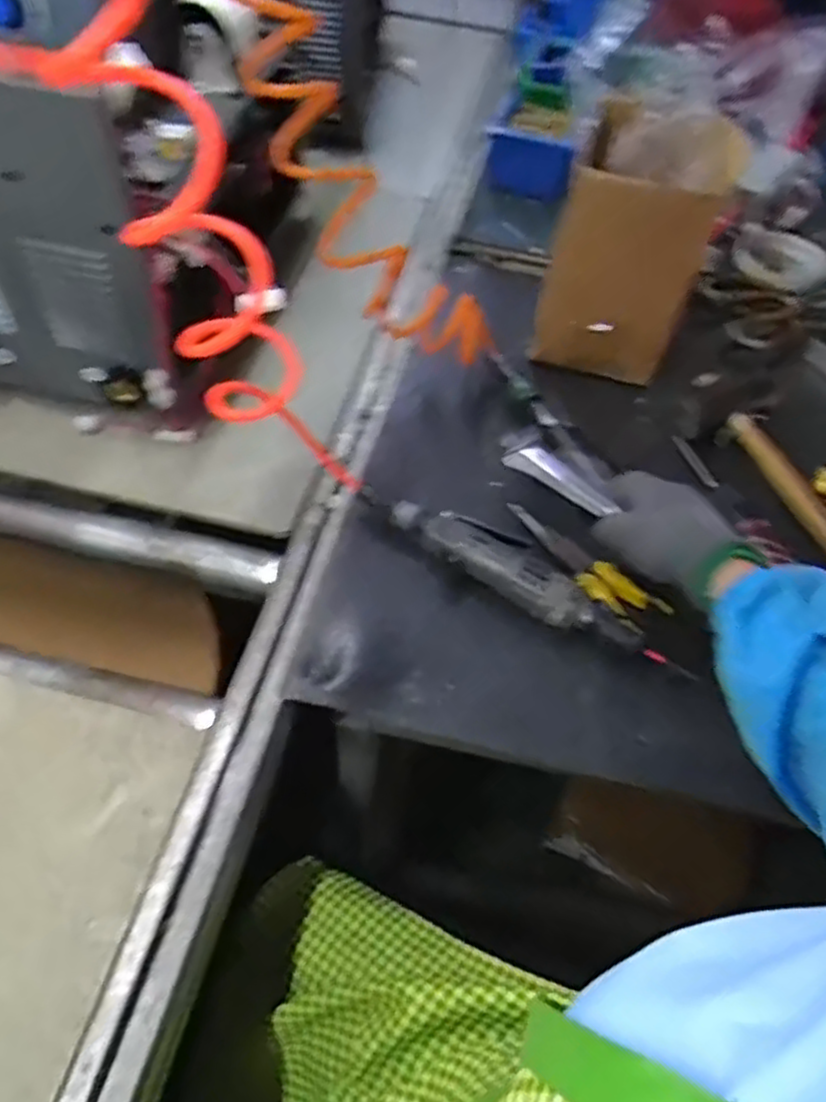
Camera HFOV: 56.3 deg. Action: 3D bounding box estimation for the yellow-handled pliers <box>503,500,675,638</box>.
[{"bbox_3d":[0.146,0.008,0.668,0.044,0.018,0.164,-30,61,-24],"label":"yellow-handled pliers"}]

